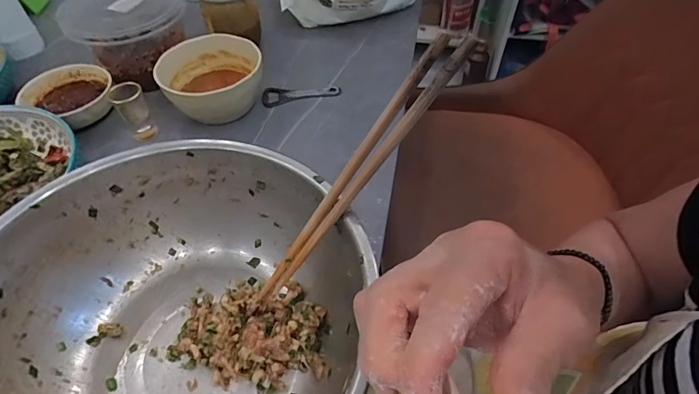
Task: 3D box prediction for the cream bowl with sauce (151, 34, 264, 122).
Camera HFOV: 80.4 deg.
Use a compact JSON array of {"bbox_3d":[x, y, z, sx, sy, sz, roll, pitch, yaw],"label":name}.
[{"bbox_3d":[-0.160,-0.139,0.496,0.112,0.061,0.112,-1,51,1],"label":"cream bowl with sauce"}]

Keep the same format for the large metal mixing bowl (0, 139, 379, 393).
[{"bbox_3d":[-0.122,0.085,0.278,0.246,0.091,0.259,-1,51,1],"label":"large metal mixing bowl"}]

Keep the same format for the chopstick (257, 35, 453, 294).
[{"bbox_3d":[-0.005,-0.010,0.281,0.009,0.008,0.221,49,115,30],"label":"chopstick"}]

